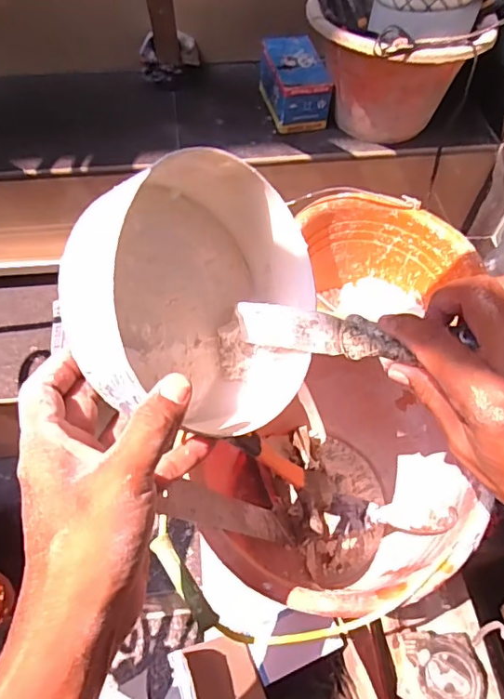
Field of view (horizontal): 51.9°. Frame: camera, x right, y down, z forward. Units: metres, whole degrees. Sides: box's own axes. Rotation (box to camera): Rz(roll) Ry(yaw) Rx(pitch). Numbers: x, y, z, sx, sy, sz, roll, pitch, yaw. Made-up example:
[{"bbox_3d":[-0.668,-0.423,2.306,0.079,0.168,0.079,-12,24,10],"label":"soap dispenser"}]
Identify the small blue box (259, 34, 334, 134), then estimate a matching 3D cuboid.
[{"bbox_3d":[0.067,-0.425,0.827,0.084,0.083,0.143,-10,58,-8],"label":"small blue box"}]

